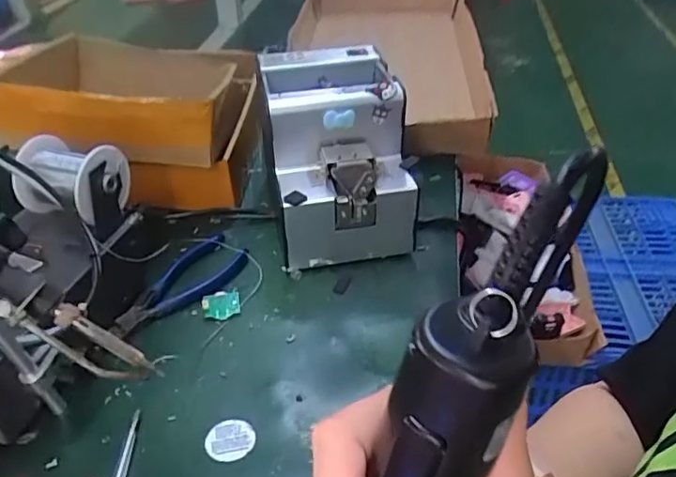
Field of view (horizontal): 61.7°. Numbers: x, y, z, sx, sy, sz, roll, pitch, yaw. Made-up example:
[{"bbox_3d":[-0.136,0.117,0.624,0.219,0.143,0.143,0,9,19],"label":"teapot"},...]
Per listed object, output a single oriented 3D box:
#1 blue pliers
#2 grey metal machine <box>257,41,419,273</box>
[{"bbox_3d":[-0.148,0.042,0.520,0.051,0.015,0.137,27,47,32],"label":"blue pliers"},{"bbox_3d":[-0.001,-0.082,0.565,0.124,0.158,0.171,-8,39,-7],"label":"grey metal machine"}]

